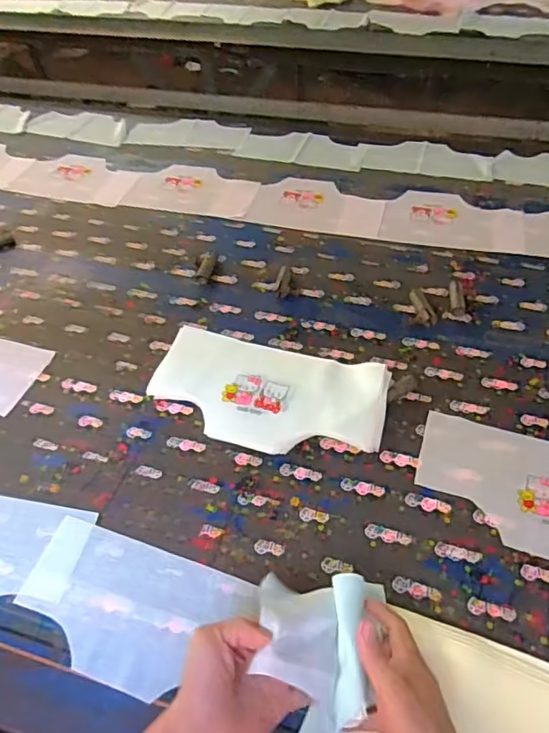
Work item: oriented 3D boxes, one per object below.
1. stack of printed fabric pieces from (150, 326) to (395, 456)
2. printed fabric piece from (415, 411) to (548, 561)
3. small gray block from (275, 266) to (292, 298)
[{"bbox_3d":[-0.014,0.034,0.712,0.314,0.031,0.155,14,51,14],"label":"stack of printed fabric pieces"},{"bbox_3d":[0.320,0.148,0.610,0.295,0.008,0.152,12,52,14],"label":"printed fabric piece"},{"bbox_3d":[0.014,-0.134,0.857,0.024,0.018,0.058,5,64,10],"label":"small gray block"}]

